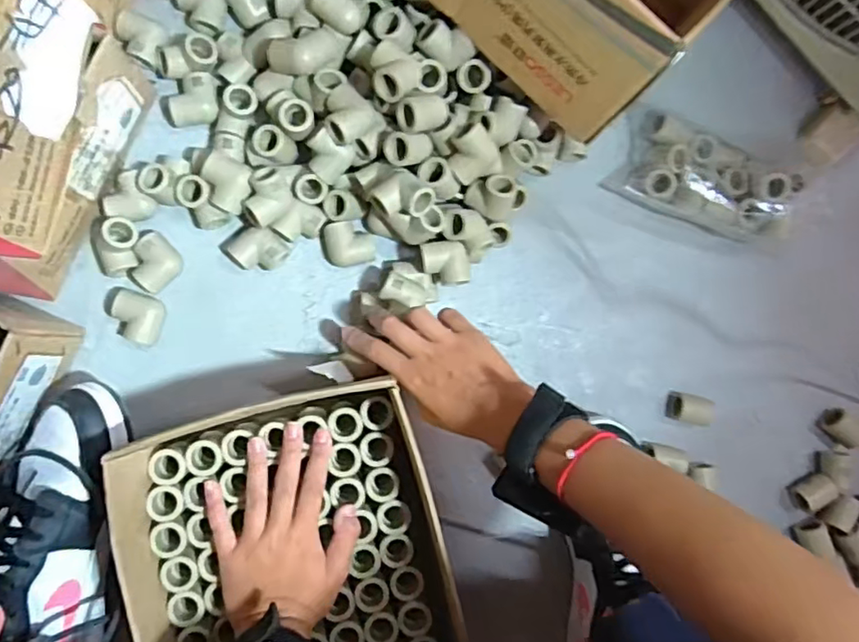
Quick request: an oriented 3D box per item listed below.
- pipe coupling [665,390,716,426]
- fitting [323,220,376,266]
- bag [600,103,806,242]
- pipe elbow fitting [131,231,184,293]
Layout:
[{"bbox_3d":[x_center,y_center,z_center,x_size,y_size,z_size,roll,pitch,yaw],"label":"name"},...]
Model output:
[{"bbox_3d":[0.262,0.088,0.597,0.034,0.036,0.027,14,85,-7],"label":"pipe coupling"},{"bbox_3d":[-0.074,-0.071,0.555,0.046,0.027,0.040,-8,88,-8],"label":"fitting"},{"bbox_3d":[0.276,-0.143,0.586,0.179,0.062,0.101,27,84,-6],"label":"bag"},{"bbox_3d":[-0.243,-0.051,0.526,0.036,0.026,0.044,39,82,-4],"label":"pipe elbow fitting"}]

